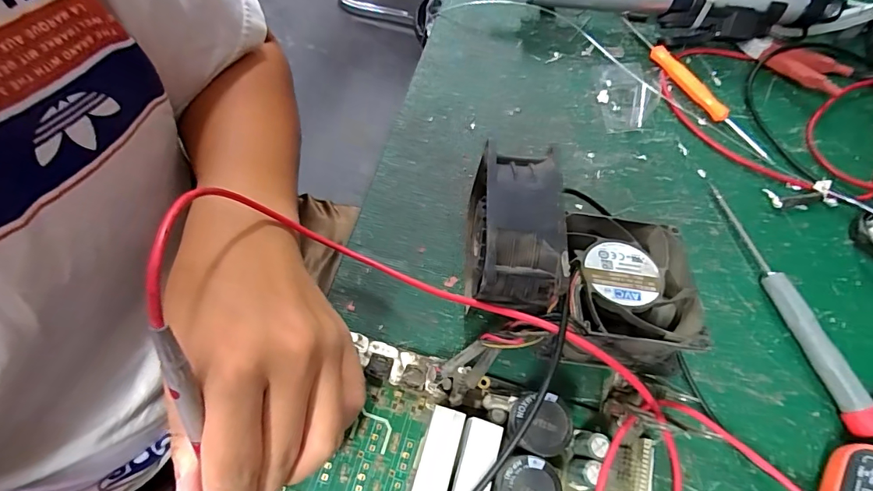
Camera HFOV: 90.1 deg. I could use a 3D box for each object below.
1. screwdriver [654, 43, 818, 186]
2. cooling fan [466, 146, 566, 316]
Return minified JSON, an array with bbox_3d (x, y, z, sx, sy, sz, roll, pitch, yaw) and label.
[{"bbox_3d":[0.227,-0.103,0.341,0.015,0.013,0.154,-36,73,-16],"label":"screwdriver"},{"bbox_3d":[0.039,0.000,0.247,0.042,0.081,0.081,7,67,0],"label":"cooling fan"}]

